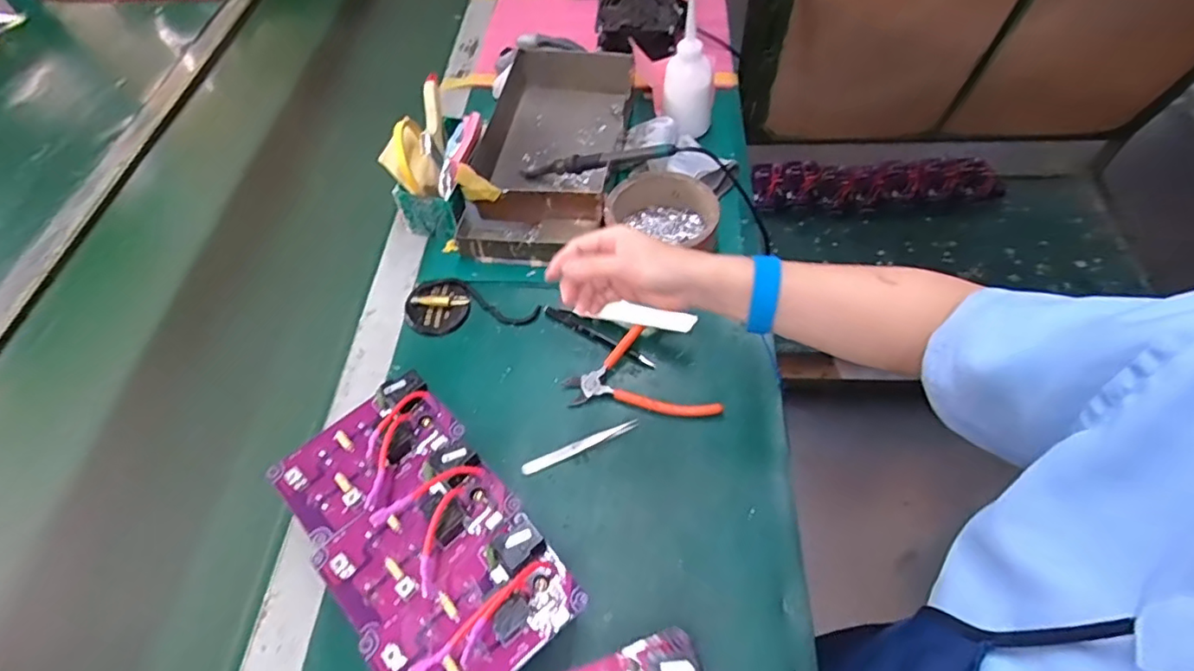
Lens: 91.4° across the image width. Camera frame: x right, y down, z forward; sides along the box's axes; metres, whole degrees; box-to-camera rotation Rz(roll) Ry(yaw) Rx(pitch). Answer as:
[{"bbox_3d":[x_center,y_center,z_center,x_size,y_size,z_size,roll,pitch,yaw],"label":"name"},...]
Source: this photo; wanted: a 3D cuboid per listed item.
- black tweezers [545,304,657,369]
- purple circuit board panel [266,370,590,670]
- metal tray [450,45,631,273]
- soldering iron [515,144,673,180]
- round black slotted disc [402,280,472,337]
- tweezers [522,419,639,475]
[{"bbox_3d":[0.001,-0.001,0.607,0.131,0.010,0.014,26,62,20],"label":"black tweezers"},{"bbox_3d":[-0.136,0.142,0.433,0.138,0.038,0.247,-35,61,-18],"label":"purple circuit board panel"},{"bbox_3d":[-0.058,-0.234,0.729,0.169,0.062,0.333,5,57,7],"label":"metal tray"},{"bbox_3d":[-0.002,-0.201,0.675,0.204,0.021,0.017,1,53,32],"label":"soldering iron"},{"bbox_3d":[-0.173,-0.032,0.635,0.072,0.016,0.060,-25,58,-13],"label":"round black slotted disc"},{"bbox_3d":[-0.015,0.103,0.542,0.113,0.006,0.013,-21,57,-10],"label":"tweezers"}]

